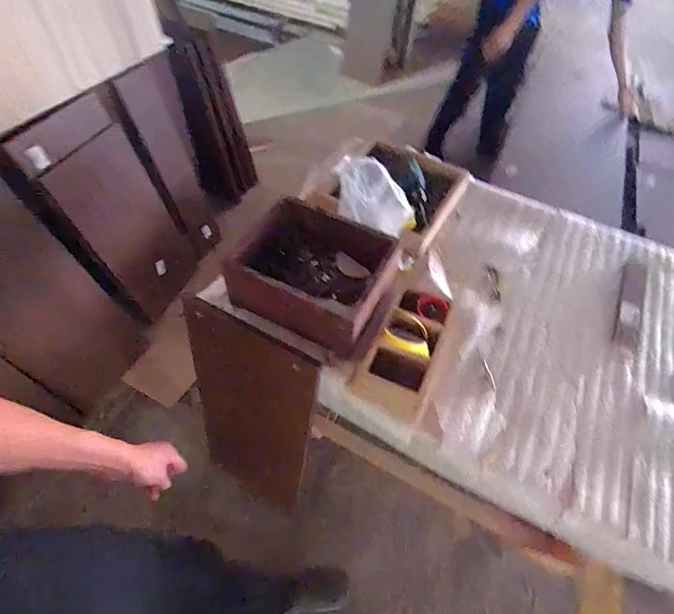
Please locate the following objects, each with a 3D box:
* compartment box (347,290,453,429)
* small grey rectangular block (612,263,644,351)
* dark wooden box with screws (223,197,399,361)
[{"bbox_3d":[0.152,0.083,0.875,0.147,0.086,0.290,23,56,13],"label":"compartment box"},{"bbox_3d":[0.736,-0.007,1.028,0.049,0.011,0.302,25,57,15],"label":"small grey rectangular block"},{"bbox_3d":[-0.047,-0.080,0.941,0.356,0.139,0.288,27,57,16],"label":"dark wooden box with screws"}]

